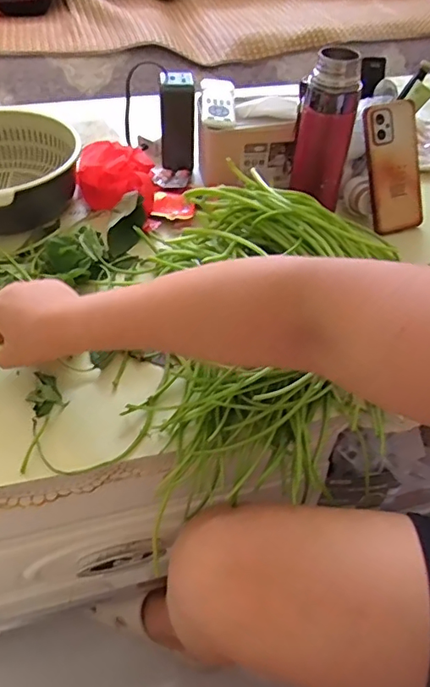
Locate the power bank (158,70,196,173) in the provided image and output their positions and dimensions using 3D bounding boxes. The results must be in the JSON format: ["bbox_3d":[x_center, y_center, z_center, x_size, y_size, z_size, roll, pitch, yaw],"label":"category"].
[{"bbox_3d":[-0.053,-0.321,0.760,0.049,0.132,0.021,-2,47,-5],"label":"power bank"}]

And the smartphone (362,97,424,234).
[{"bbox_3d":[0.240,-0.232,0.692,0.072,0.164,0.013,-18,24,-4],"label":"smartphone"}]

